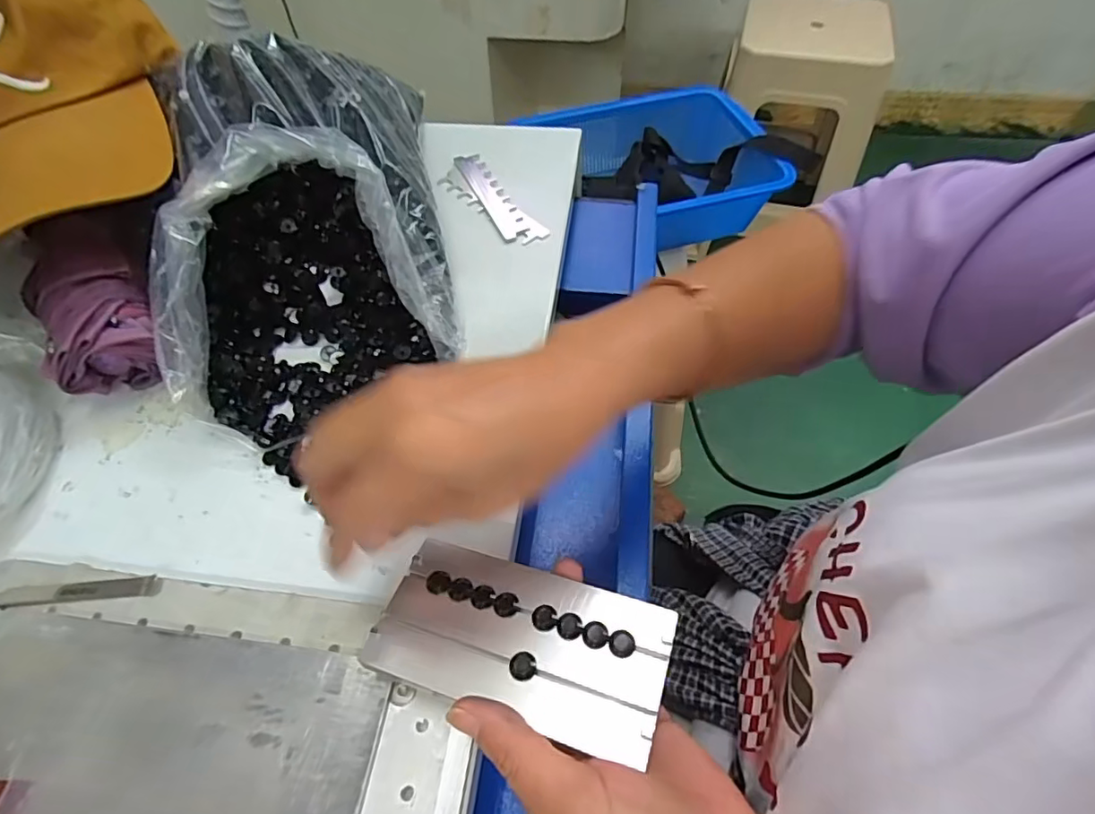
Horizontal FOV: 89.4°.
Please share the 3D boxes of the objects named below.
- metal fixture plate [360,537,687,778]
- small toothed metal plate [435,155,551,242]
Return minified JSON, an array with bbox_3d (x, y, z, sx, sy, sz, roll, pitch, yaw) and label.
[{"bbox_3d":[-0.012,0.097,0.235,0.122,0.012,0.060,11,59,16],"label":"metal fixture plate"},{"bbox_3d":[-0.051,-0.173,0.465,0.040,0.010,0.125,-28,60,-16],"label":"small toothed metal plate"}]

